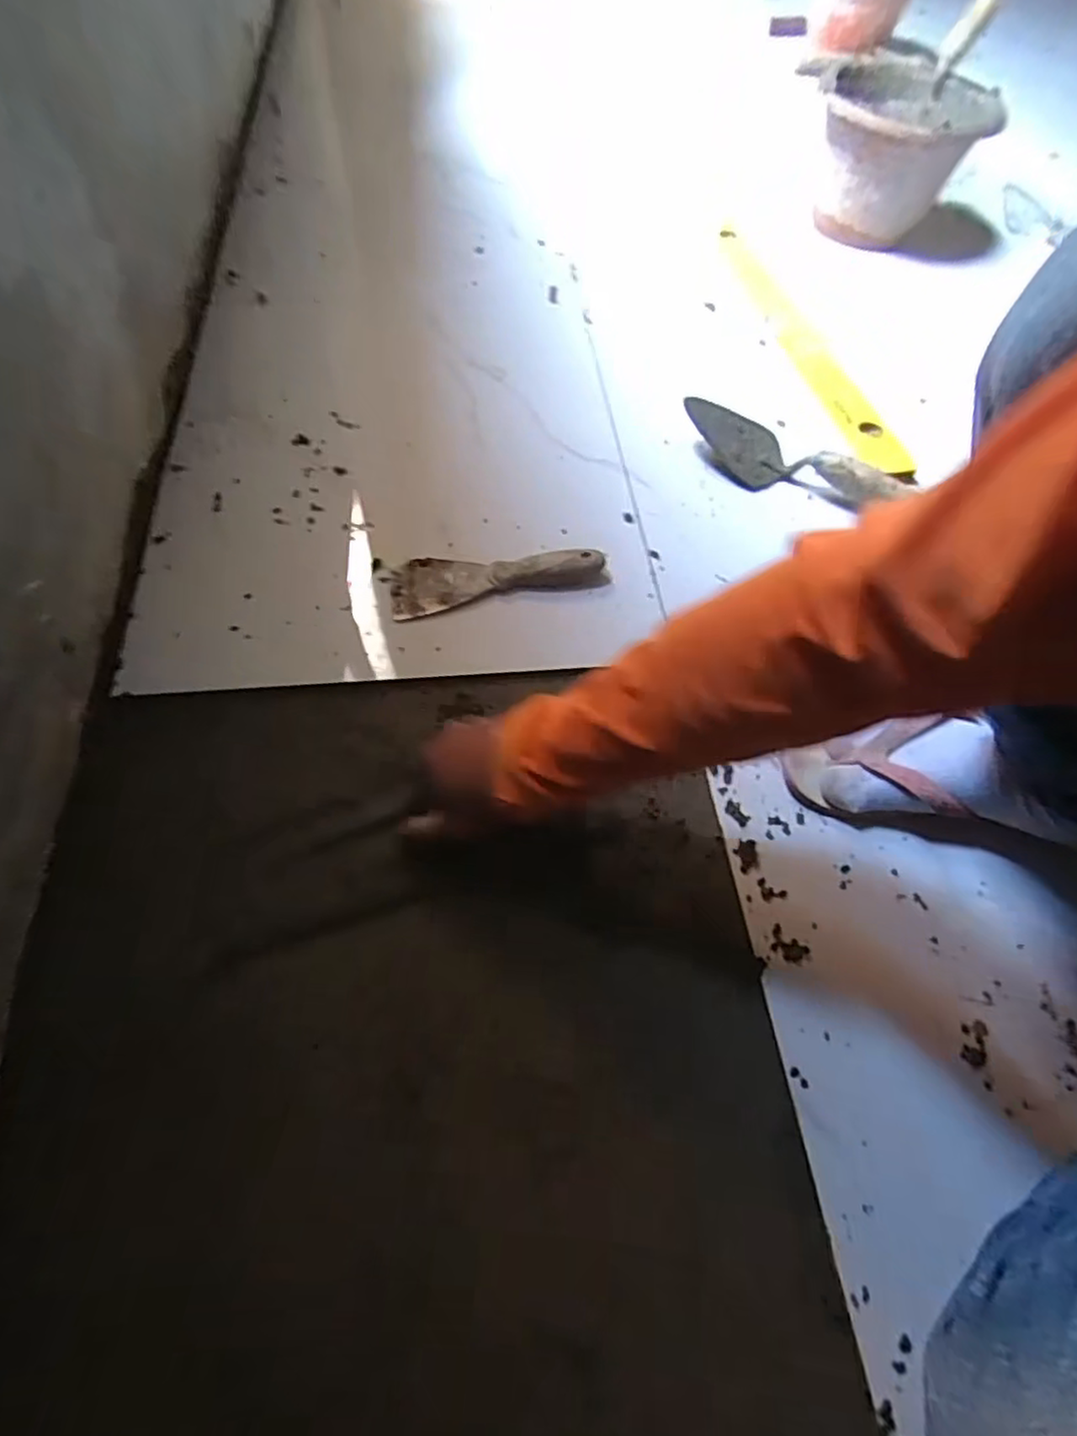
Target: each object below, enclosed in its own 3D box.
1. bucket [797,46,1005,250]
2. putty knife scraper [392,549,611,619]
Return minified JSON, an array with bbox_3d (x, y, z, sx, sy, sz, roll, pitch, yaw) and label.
[{"bbox_3d":[0.511,-0.841,1.001,0.252,0.155,0.254,7,58,0],"label":"bucket"},{"bbox_3d":[-0.037,-0.139,0.625,0.197,0.025,0.065,-9,60,-9],"label":"putty knife scraper"}]

